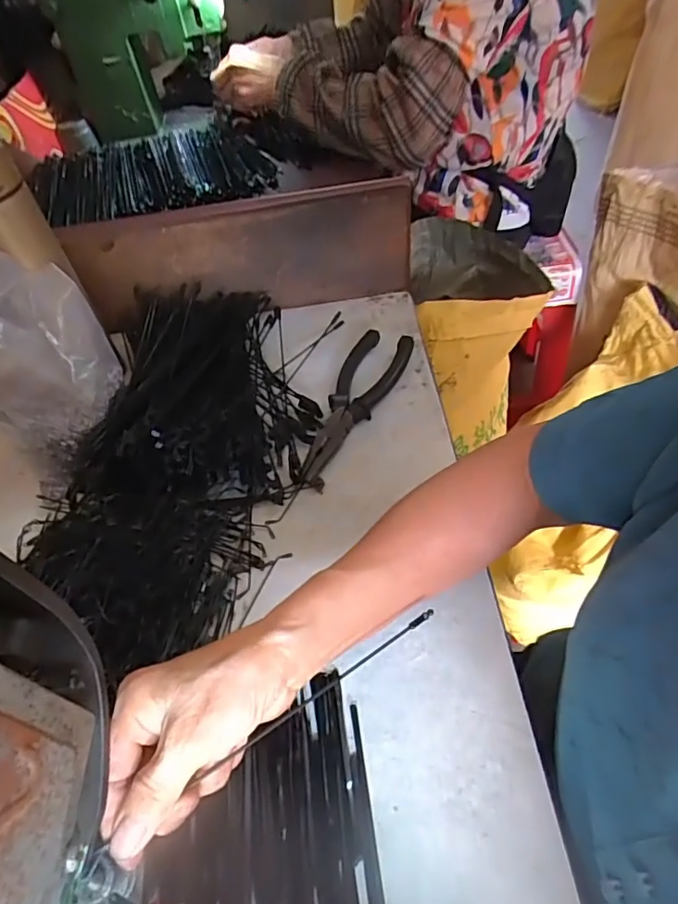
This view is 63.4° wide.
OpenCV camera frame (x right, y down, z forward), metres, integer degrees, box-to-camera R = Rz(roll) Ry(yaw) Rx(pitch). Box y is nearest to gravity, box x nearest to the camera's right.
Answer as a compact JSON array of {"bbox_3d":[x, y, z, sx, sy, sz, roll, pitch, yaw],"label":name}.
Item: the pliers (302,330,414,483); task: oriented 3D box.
[{"bbox_3d":[0.010,-0.048,0.495,0.048,0.022,0.176,22,56,20],"label":"pliers"}]

